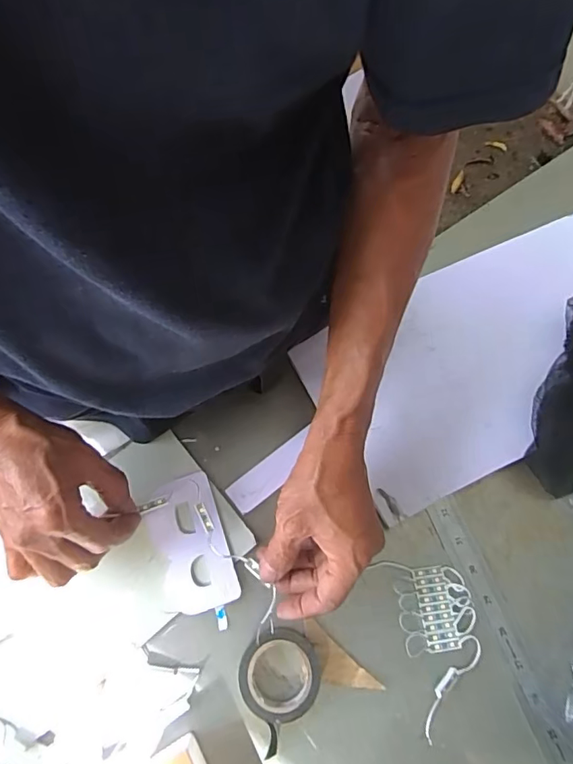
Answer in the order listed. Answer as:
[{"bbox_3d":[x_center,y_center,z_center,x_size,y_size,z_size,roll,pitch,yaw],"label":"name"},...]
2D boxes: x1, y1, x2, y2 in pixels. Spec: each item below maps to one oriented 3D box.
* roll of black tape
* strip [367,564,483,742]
[{"bbox_3d":[-0.009,0.228,0.385,0.059,0.021,0.076,38,72,12],"label":"roll of black tape"},{"bbox_3d":[0.120,0.198,0.407,0.070,0.011,0.117,-16,71,-8],"label":"strip"}]

